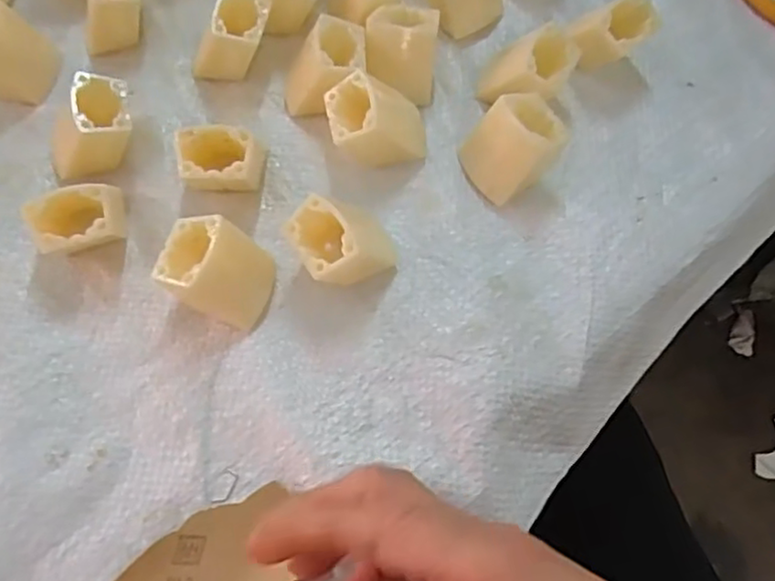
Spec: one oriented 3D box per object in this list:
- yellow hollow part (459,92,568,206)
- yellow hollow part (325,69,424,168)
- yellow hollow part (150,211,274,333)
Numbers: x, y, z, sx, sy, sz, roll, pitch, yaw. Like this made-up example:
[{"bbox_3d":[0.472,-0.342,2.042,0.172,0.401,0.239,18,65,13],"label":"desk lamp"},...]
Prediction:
[{"bbox_3d":[0.062,-0.070,0.325,0.043,0.030,0.038,-26,70,-13],"label":"yellow hollow part"},{"bbox_3d":[-0.005,-0.083,0.328,0.046,0.033,0.038,-11,67,-7],"label":"yellow hollow part"},{"bbox_3d":[-0.075,-0.007,0.293,0.041,0.034,0.040,17,66,5],"label":"yellow hollow part"}]

